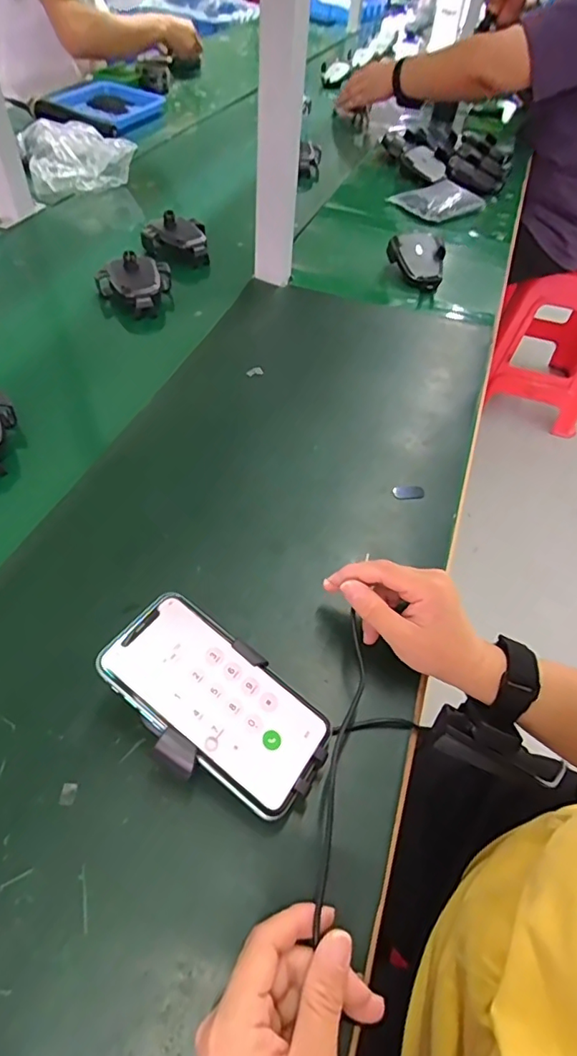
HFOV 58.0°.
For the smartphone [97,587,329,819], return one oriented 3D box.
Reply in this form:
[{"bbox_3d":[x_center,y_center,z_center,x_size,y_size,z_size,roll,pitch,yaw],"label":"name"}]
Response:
[{"bbox_3d":[-0.046,0.109,0.338,0.147,0.008,0.073,39,58,7],"label":"smartphone"}]

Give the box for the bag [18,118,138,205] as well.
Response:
[{"bbox_3d":[-0.360,-0.640,0.894,0.183,0.061,0.138,-13,54,-17],"label":"bag"}]

